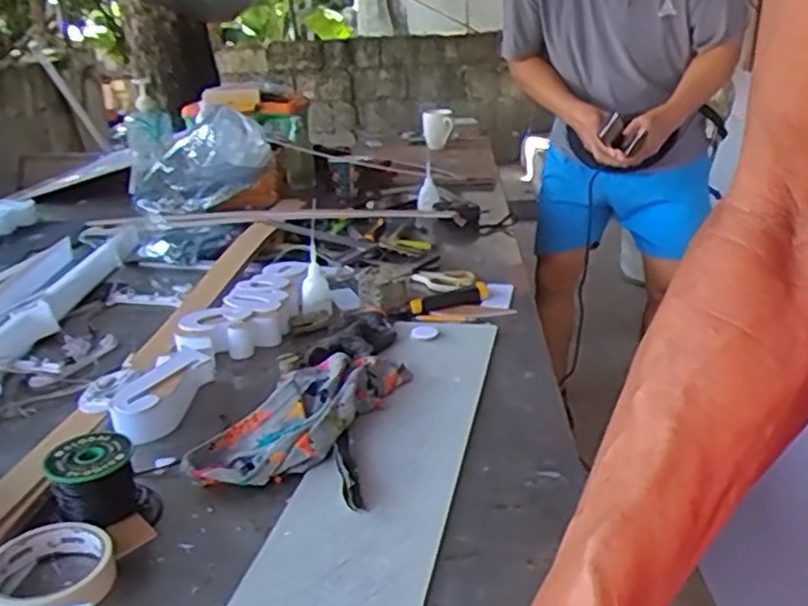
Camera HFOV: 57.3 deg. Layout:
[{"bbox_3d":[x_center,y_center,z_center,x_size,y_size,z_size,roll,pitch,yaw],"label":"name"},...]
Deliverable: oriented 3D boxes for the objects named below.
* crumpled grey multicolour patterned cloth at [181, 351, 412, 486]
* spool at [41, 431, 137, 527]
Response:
[{"bbox_3d":[-0.096,0.102,0.742,0.101,0.036,0.256,11,25,25],"label":"crumpled grey multicolour patterned cloth"},{"bbox_3d":[-0.259,0.146,0.614,0.064,0.056,0.060,-1,22,0],"label":"spool"}]

